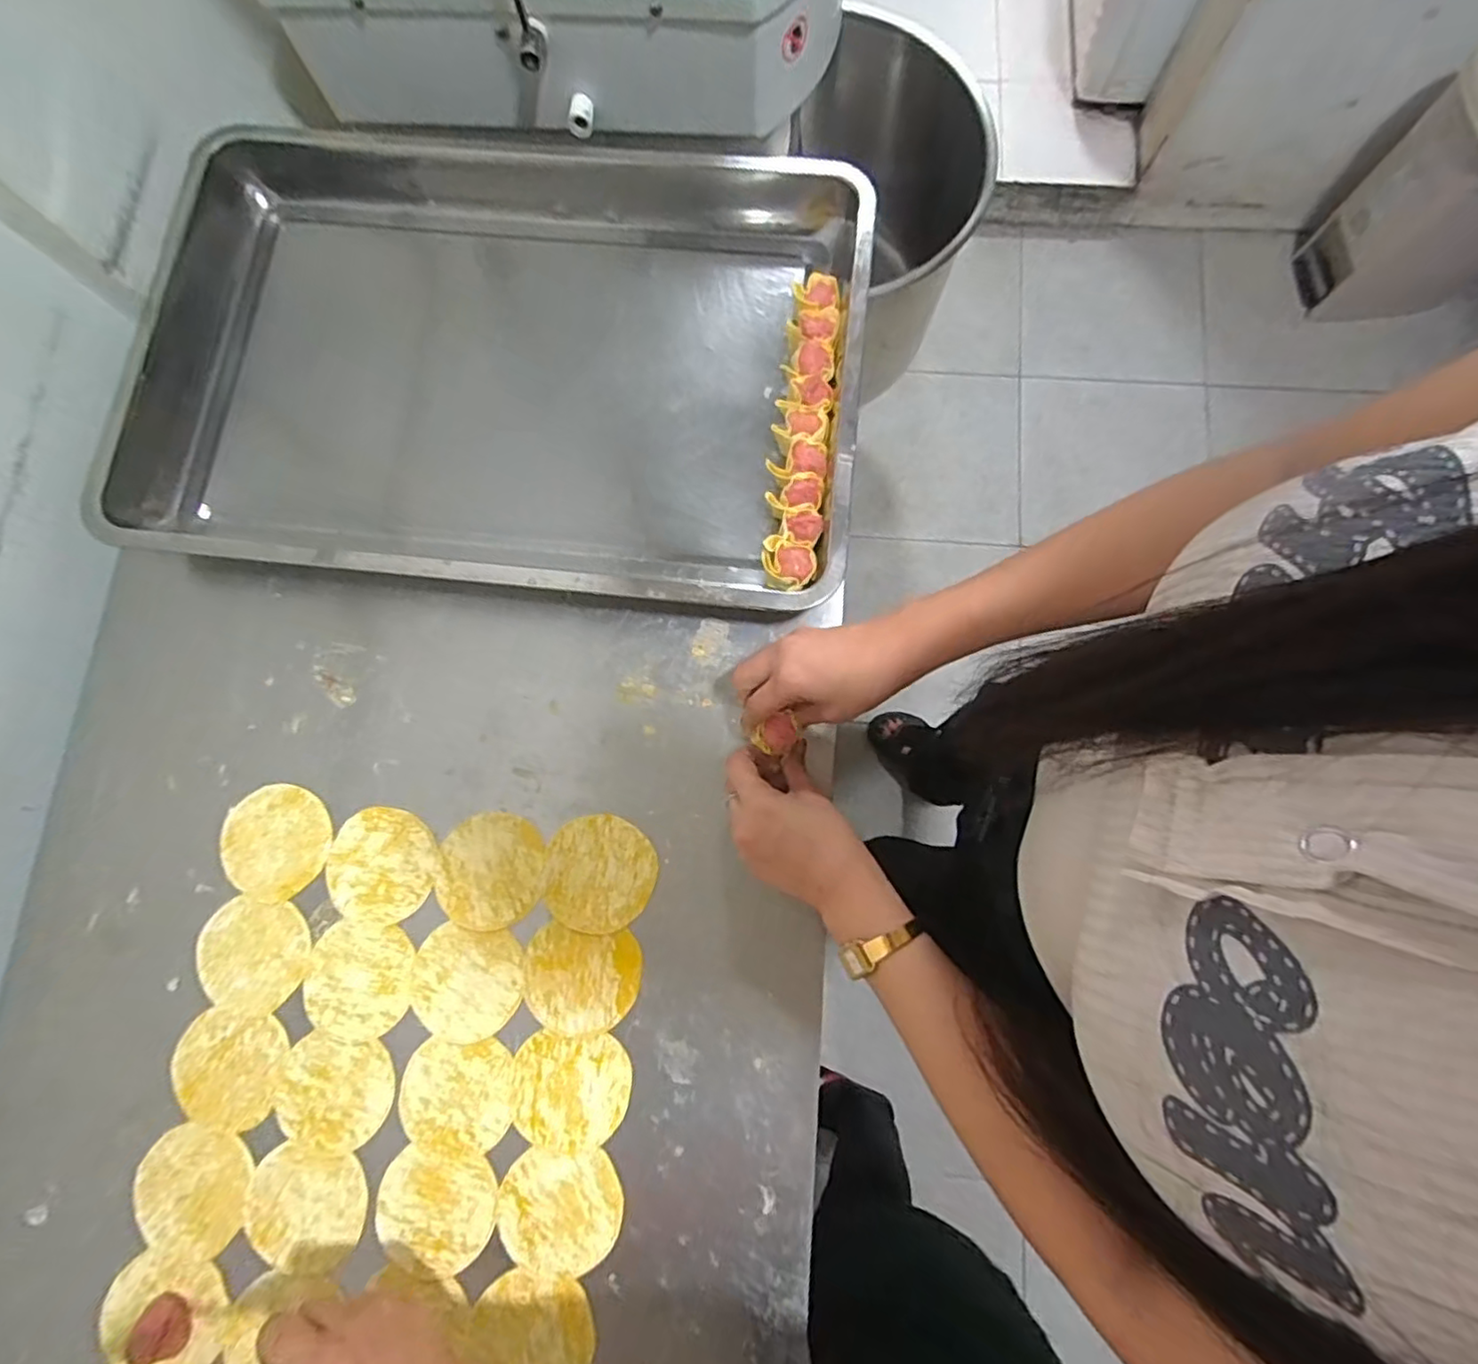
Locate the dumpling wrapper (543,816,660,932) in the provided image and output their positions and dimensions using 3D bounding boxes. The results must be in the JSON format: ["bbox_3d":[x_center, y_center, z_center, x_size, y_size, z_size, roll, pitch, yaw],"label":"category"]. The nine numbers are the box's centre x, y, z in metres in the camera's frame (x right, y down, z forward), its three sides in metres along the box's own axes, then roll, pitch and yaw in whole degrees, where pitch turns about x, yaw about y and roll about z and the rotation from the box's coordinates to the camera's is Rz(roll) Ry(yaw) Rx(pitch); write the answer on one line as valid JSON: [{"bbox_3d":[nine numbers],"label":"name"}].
[{"bbox_3d":[-0.104,0.142,0.480,0.080,0.004,0.081,0,78,0],"label":"dumpling wrapper"}]

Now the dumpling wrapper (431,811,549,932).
[{"bbox_3d":[-0.186,0.140,0.482,0.078,0.004,0.081,9,78,2],"label":"dumpling wrapper"}]

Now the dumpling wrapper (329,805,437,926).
[{"bbox_3d":[-0.269,0.138,0.485,0.081,0.004,0.080,0,78,0],"label":"dumpling wrapper"}]

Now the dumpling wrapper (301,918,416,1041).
[{"bbox_3d":[-0.278,0.216,0.470,0.076,0.004,0.077,7,78,2],"label":"dumpling wrapper"}]

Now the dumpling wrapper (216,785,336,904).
[{"bbox_3d":[-0.352,0.121,0.492,0.081,0.004,0.080,0,78,0],"label":"dumpling wrapper"}]

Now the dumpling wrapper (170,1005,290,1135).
[{"bbox_3d":[-0.367,0.276,0.463,0.077,0.004,0.075,11,78,3],"label":"dumpling wrapper"}]

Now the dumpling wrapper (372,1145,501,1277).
[{"bbox_3d":[-0.208,0.362,0.445,0.082,0.007,0.071,7,78,2],"label":"dumpling wrapper"}]

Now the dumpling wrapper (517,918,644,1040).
[{"bbox_3d":[-0.114,0.214,0.466,0.084,0.004,0.071,6,78,2],"label":"dumpling wrapper"}]

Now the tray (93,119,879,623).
[{"bbox_3d":[-0.197,-0.266,0.546,0.585,0.060,0.393,7,78,2],"label":"tray"}]

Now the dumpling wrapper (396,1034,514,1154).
[{"bbox_3d":[-0.201,0.290,0.456,0.076,0.004,0.069,0,78,1],"label":"dumpling wrapper"}]

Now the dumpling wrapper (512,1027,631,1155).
[{"bbox_3d":[-0.119,0.286,0.455,0.082,0.004,0.073,2,78,1],"label":"dumpling wrapper"}]

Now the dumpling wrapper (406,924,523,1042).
[{"bbox_3d":[-0.198,0.217,0.467,0.079,0.004,0.075,7,78,2],"label":"dumpling wrapper"}]

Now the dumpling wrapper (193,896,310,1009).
[{"bbox_3d":[-0.359,0.200,0.476,0.083,0.004,0.074,8,78,2],"label":"dumpling wrapper"}]

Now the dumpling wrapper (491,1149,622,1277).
[{"bbox_3d":[-0.122,0.361,0.440,0.083,0.004,0.074,1,78,1],"label":"dumpling wrapper"}]

